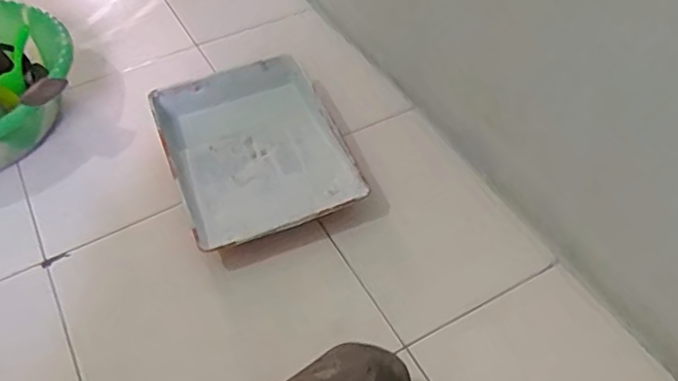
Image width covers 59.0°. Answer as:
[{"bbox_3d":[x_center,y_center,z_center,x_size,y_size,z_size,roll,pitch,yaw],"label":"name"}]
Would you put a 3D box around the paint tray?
[{"bbox_3d":[-0.138,-0.064,1.013,0.290,0.074,0.359,-16,52,-11],"label":"paint tray"}]

